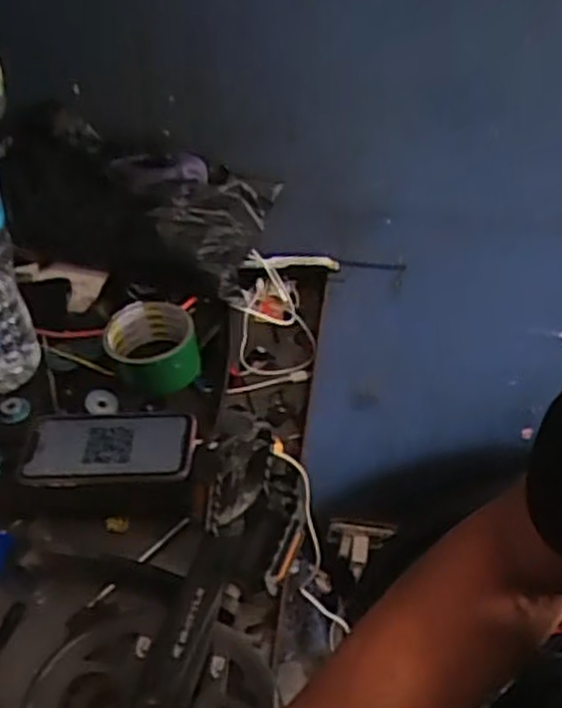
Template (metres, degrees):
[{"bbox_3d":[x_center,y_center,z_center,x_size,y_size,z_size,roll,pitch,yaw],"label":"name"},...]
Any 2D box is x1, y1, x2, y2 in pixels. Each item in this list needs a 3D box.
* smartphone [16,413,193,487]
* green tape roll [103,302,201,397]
[{"bbox_3d":[-0.153,0.082,0.690,0.153,0.011,0.082,-2,42,5],"label":"smartphone"},{"bbox_3d":[-0.125,-0.004,0.753,0.086,0.061,0.080,1,42,-1],"label":"green tape roll"}]

